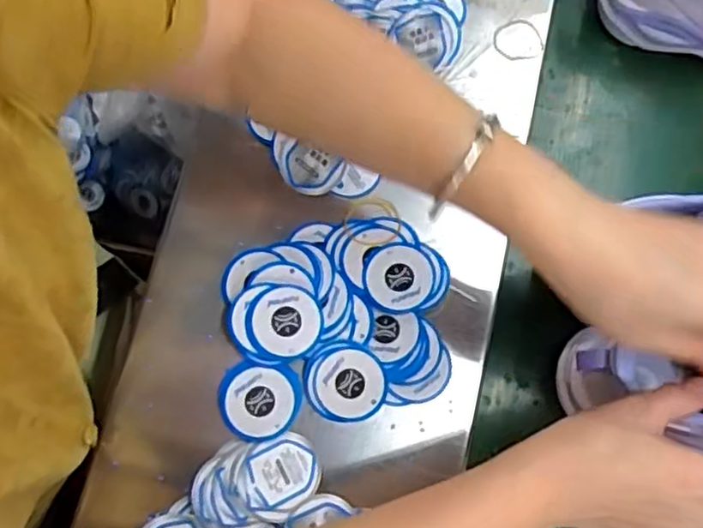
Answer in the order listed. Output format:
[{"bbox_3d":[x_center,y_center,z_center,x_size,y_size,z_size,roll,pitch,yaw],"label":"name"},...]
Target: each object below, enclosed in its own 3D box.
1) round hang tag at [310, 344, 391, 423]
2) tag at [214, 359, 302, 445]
[{"bbox_3d":[0.000,0.080,0.441,0.048,0.007,0.050,0,86,6],"label":"round hang tag"},{"bbox_3d":[-0.060,0.090,0.434,0.052,0.004,0.049,0,77,-1],"label":"tag"}]

